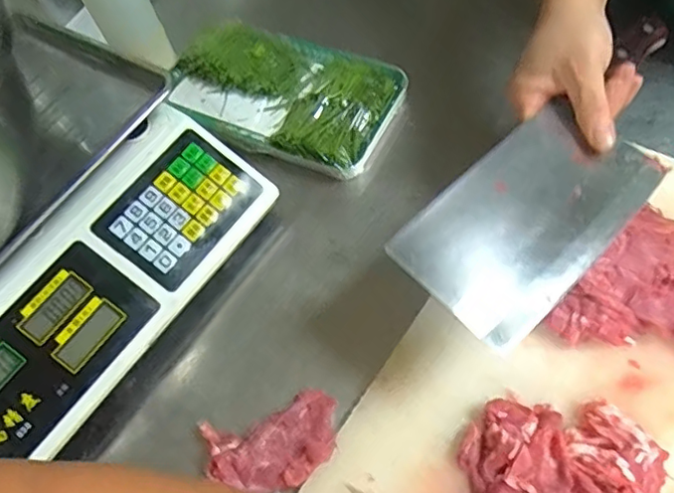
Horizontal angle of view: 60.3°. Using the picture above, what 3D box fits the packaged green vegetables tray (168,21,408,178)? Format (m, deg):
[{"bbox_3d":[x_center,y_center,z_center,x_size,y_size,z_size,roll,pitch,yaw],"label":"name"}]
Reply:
[{"bbox_3d":[-0.056,-0.156,0.573,0.219,0.028,0.145,23,63,17],"label":"packaged green vegetables tray"}]

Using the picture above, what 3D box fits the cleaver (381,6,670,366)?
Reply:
[{"bbox_3d":[0.169,-0.061,0.399,0.301,0.017,0.098,-42,65,-19],"label":"cleaver"}]

